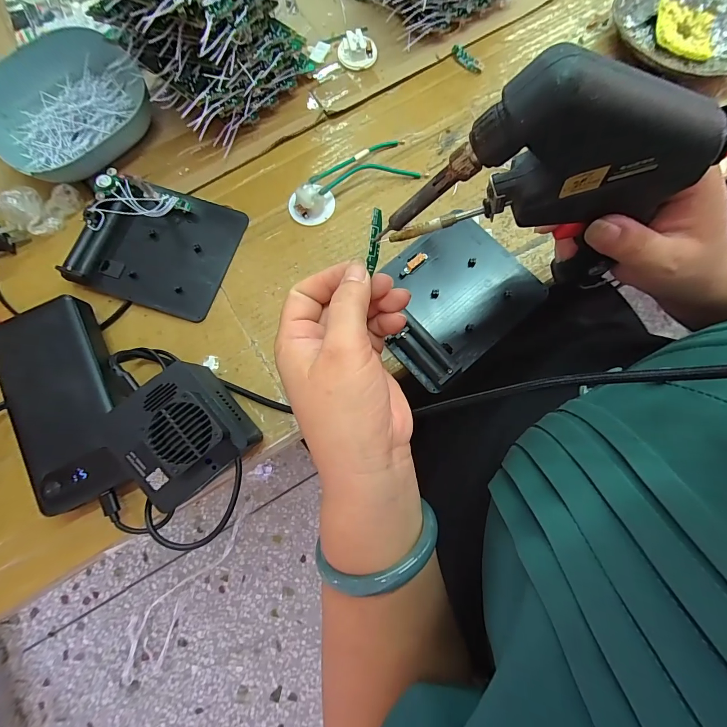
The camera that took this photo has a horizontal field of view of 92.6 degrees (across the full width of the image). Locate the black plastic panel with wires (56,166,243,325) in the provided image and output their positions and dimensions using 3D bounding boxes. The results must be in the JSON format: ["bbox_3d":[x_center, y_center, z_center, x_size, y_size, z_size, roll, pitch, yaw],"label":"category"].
[{"bbox_3d":[-0.181,-0.107,0.303,0.121,0.025,0.112,17,78,6],"label":"black plastic panel with wires"}]

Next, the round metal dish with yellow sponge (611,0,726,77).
[{"bbox_3d":[0.325,-0.341,0.346,0.141,0.029,0.121,13,78,5],"label":"round metal dish with yellow sponge"}]

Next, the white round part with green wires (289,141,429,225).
[{"bbox_3d":[-0.013,-0.175,0.322,0.128,0.019,0.056,-25,77,-4],"label":"white round part with green wires"}]

